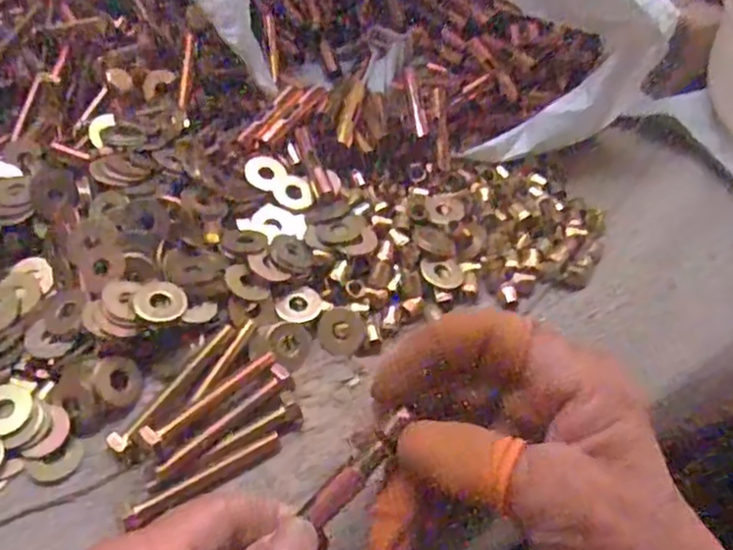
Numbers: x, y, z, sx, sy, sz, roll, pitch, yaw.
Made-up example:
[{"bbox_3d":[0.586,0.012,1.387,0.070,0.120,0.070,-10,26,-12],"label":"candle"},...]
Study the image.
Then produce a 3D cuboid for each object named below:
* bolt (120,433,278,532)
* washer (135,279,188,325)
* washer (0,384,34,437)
[{"bbox_3d":[-0.060,0.074,0.254,0.061,0.009,0.009,-27,55,-27],"label":"bolt"},{"bbox_3d":[-0.084,0.011,0.282,0.019,0.004,0.021,28,53,-4],"label":"washer"},{"bbox_3d":[-0.140,0.052,0.267,0.020,0.004,0.020,2,47,-3],"label":"washer"}]

